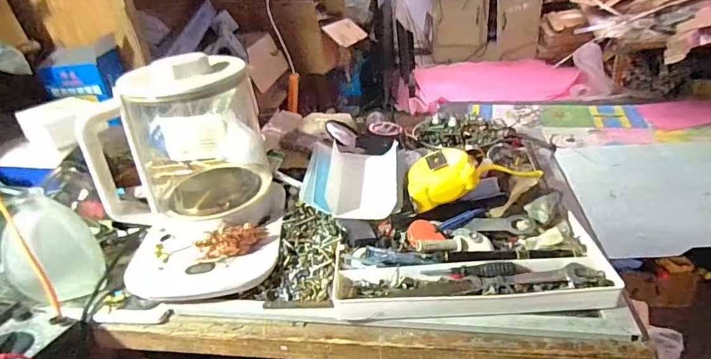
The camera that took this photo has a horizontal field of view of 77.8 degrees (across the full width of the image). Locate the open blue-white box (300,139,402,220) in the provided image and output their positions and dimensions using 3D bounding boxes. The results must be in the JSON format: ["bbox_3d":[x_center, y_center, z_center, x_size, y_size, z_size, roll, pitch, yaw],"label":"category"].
[{"bbox_3d":[-0.001,-0.001,0.562,0.122,0.059,0.128,-1,32,9],"label":"open blue-white box"}]

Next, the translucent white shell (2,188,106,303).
[{"bbox_3d":[-0.345,0.078,0.493,0.085,0.111,0.059,-30,38,-32],"label":"translucent white shell"}]

